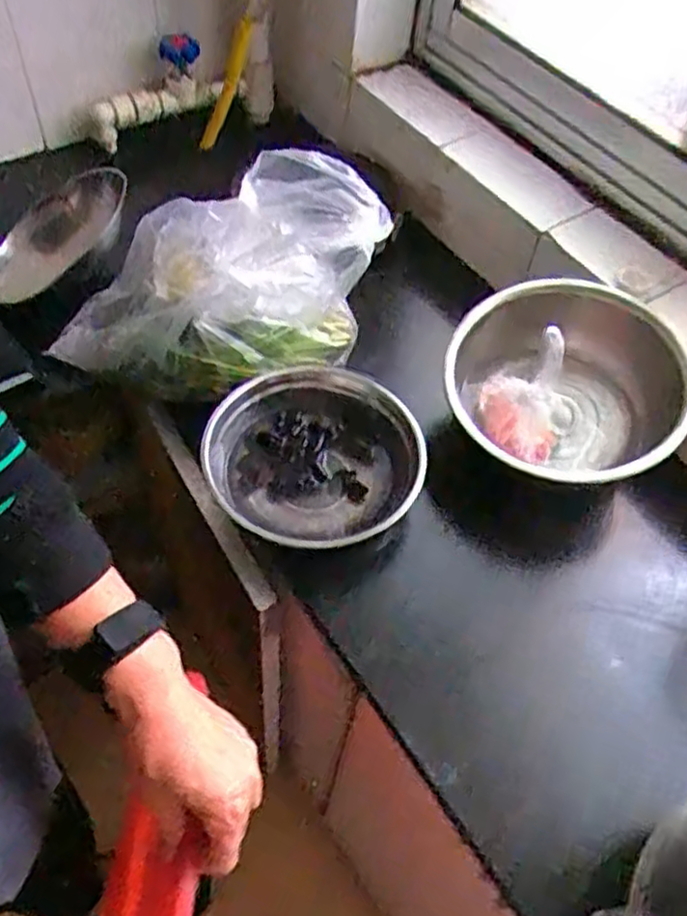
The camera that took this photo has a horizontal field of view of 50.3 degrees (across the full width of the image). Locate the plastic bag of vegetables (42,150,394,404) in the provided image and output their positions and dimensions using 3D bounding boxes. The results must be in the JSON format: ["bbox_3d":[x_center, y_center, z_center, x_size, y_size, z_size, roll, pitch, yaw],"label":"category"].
[{"bbox_3d":[-0.127,-0.186,0.729,0.322,0.266,0.156,15,54,6],"label":"plastic bag of vegetables"}]

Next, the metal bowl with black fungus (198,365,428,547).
[{"bbox_3d":[-0.032,0.000,0.770,0.219,0.063,0.210,2,54,-3],"label":"metal bowl with black fungus"}]

